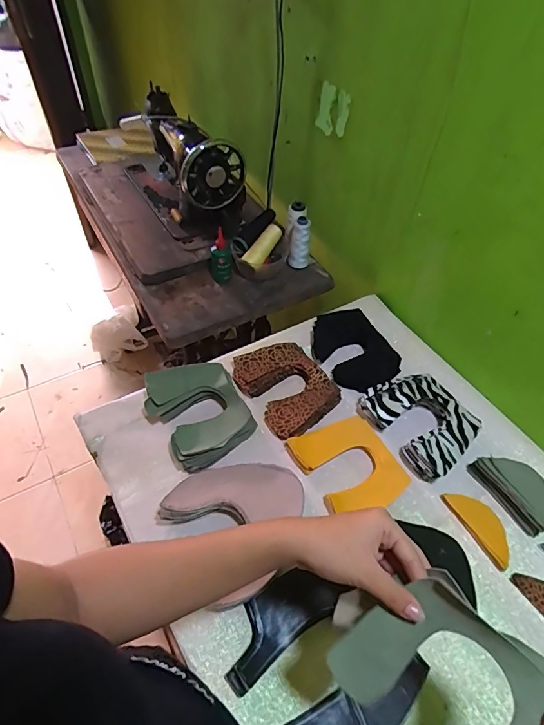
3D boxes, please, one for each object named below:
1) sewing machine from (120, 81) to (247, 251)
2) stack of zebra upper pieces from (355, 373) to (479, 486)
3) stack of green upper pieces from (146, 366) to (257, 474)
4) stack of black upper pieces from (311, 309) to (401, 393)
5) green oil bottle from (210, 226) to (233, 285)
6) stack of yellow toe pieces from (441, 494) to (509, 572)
[{"bbox_3d":[-0.203,-0.460,0.992,0.165,0.202,0.442,-22,55,-20],"label":"sewing machine"},{"bbox_3d":[0.233,0.090,0.674,0.126,0.055,0.160,-25,56,-22],"label":"stack of zebra upper pieces"},{"bbox_3d":[-0.109,0.077,0.671,0.136,0.057,0.165,-28,57,-24],"label":"stack of green upper pieces"},{"bbox_3d":[0.145,-0.024,0.776,0.121,0.036,0.173,-24,56,-21],"label":"stack of black upper pieces"},{"bbox_3d":[-0.104,-0.214,0.885,0.046,0.095,0.047,-4,51,-7],"label":"green oil bottle"},{"bbox_3d":[0.287,0.222,0.593,0.048,0.007,0.107,-21,55,-19],"label":"stack of yellow toe pieces"}]

